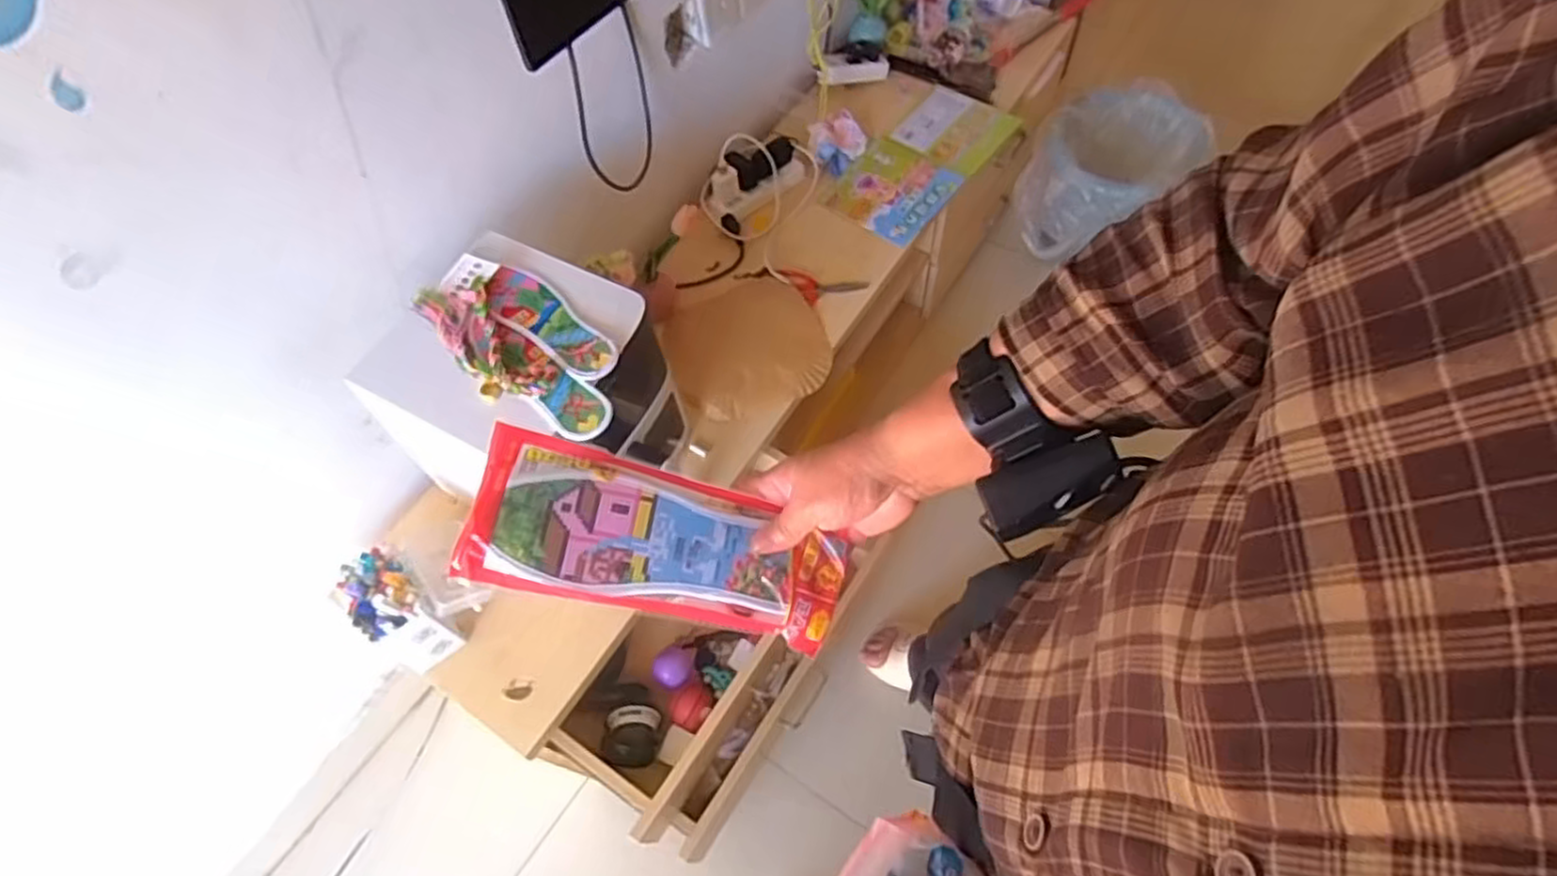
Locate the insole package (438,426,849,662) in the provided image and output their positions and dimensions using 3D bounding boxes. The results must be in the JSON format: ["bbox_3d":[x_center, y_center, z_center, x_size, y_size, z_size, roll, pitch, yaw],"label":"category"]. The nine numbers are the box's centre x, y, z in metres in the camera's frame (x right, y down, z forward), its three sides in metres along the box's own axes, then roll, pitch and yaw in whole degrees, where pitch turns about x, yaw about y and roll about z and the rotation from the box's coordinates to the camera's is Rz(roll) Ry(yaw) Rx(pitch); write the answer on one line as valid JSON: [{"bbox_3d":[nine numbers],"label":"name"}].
[{"bbox_3d":[-0.068,0.065,0.454,0.225,0.008,0.087,17,77,-13],"label":"insole package"}]

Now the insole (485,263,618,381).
[{"bbox_3d":[-0.241,-0.123,0.786,0.193,0.011,0.064,37,66,22],"label":"insole"}]

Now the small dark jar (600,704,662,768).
[{"bbox_3d":[-0.188,0.378,0.948,0.063,0.046,0.074,2,58,3],"label":"small dark jar"}]

